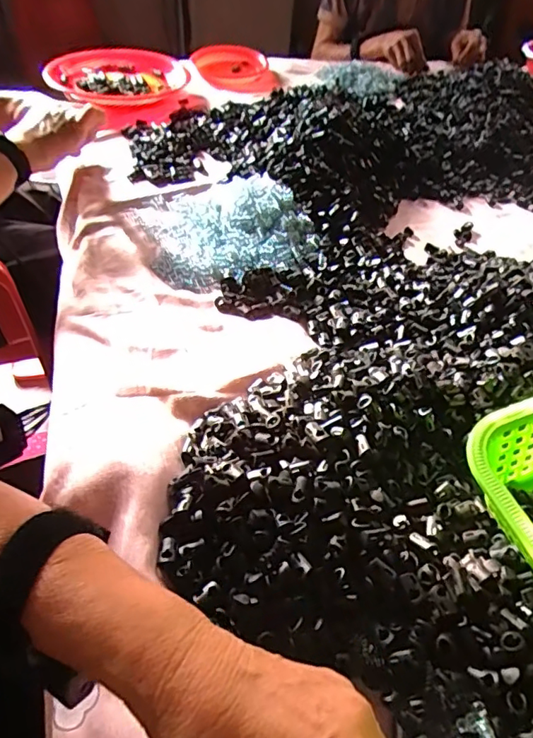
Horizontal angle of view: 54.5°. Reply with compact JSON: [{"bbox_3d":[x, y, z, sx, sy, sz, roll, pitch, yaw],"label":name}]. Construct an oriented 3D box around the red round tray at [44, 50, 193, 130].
[{"bbox_3d":[-0.260,-0.531,0.948,0.244,0.047,0.241,3,48,-3],"label":"red round tray"}]

